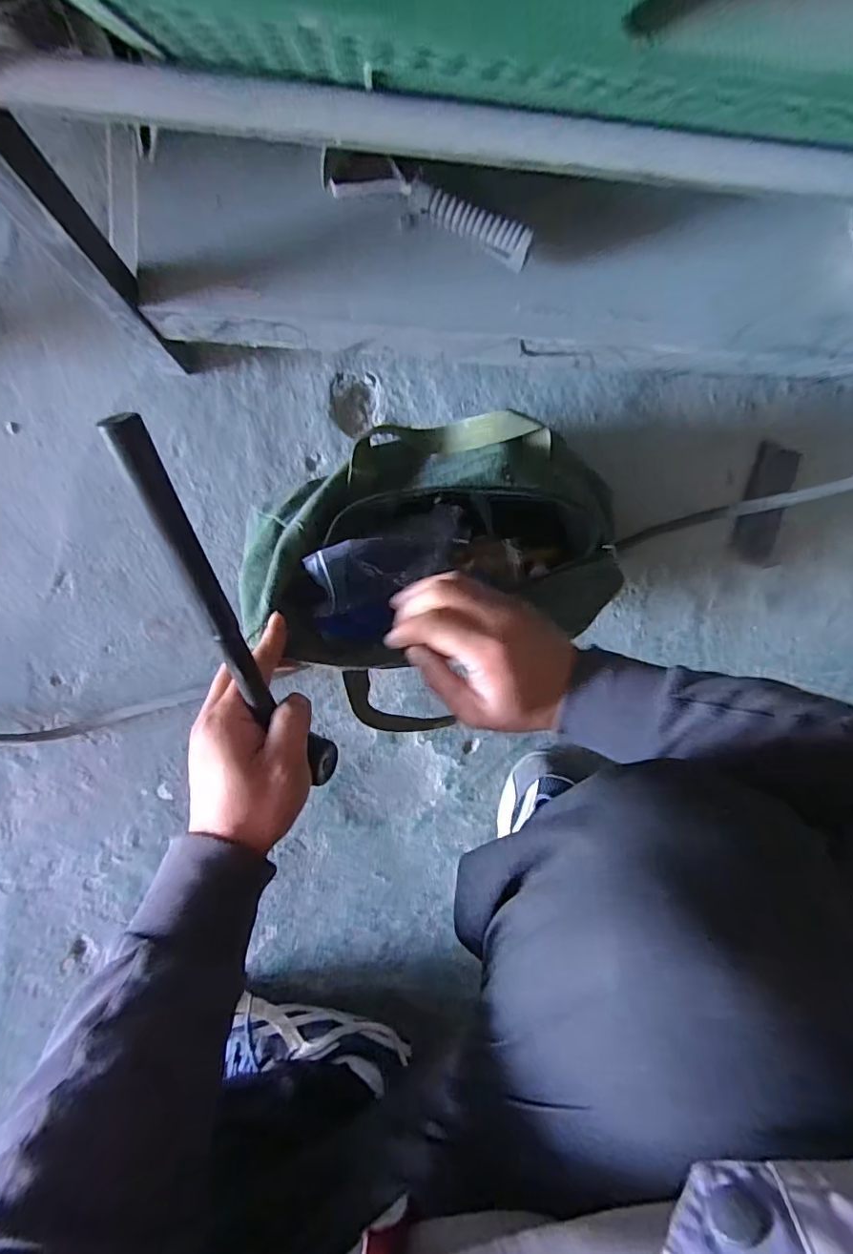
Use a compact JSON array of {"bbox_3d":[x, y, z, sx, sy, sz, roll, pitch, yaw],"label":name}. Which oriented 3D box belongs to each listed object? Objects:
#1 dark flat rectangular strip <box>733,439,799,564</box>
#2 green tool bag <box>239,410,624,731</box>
[{"bbox_3d":[0.366,-0.132,0.572,0.050,0.017,0.121,14,94,-7],"label":"dark flat rectangular strip"},{"bbox_3d":[0.008,-0.064,0.471,0.305,0.133,0.208,-20,97,-3],"label":"green tool bag"}]

